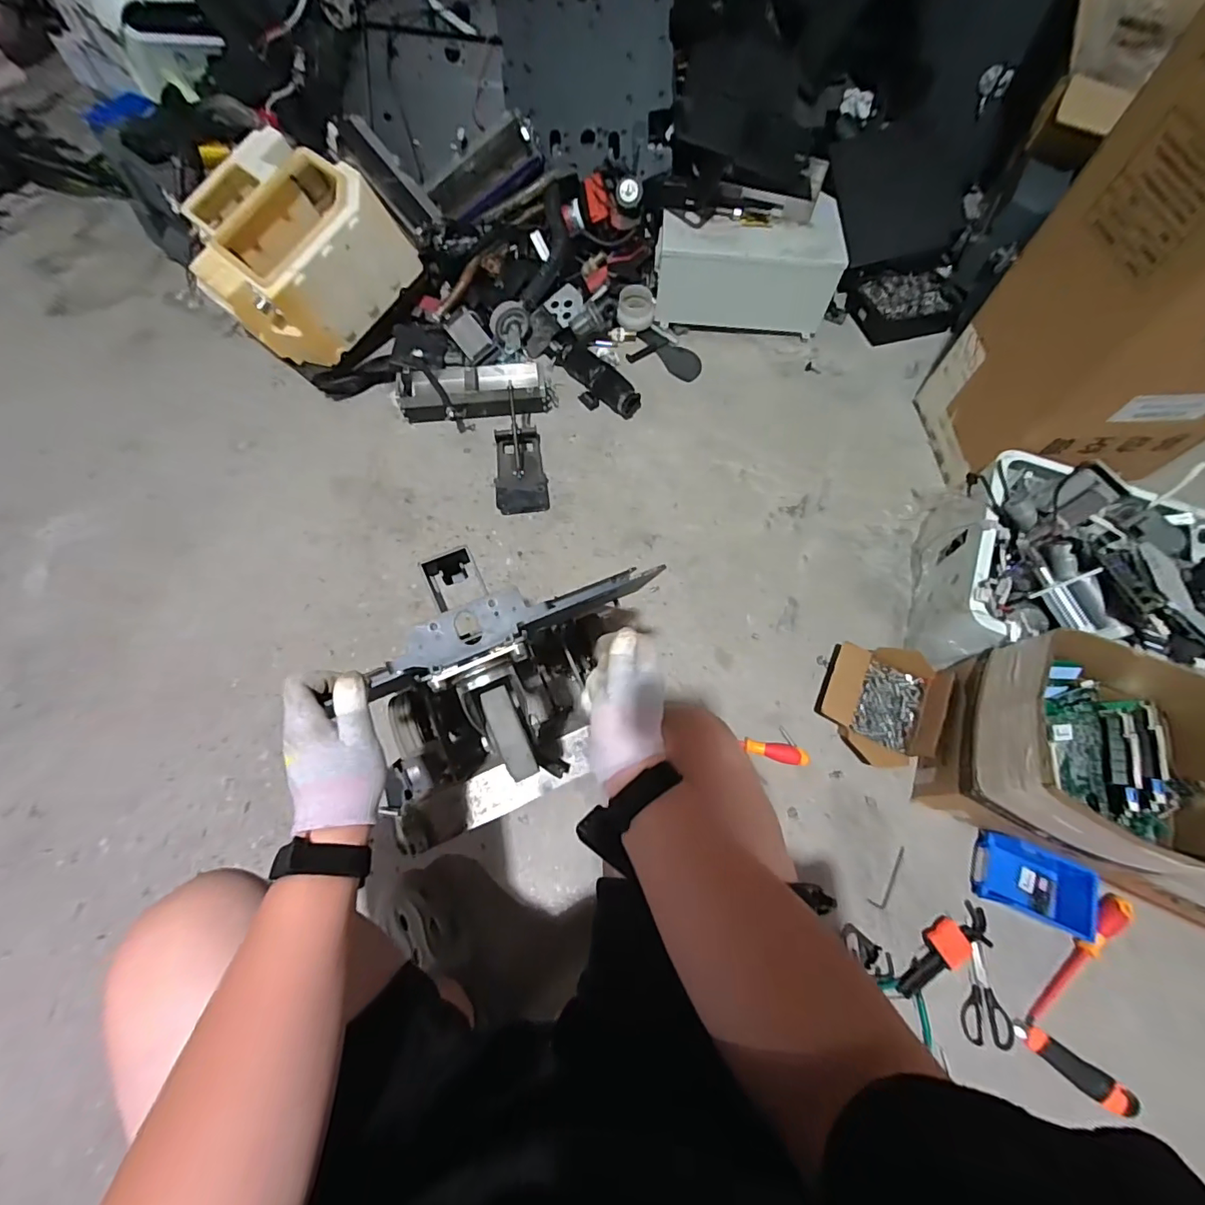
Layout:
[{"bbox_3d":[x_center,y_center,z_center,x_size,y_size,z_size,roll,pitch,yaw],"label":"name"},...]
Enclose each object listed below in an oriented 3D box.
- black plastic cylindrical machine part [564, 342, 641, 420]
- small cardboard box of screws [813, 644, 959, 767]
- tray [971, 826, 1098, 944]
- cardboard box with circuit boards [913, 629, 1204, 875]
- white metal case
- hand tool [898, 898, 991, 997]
[{"bbox_3d":[-0.018,-0.540,1.224,0.101,0.056,0.250,-32,70,-15],"label":"black plastic cylindrical machine part"},{"bbox_3d":[0.488,0.172,0.895,0.174,0.080,0.202,25,67,10],"label":"small cardboard box of screws"},{"bbox_3d":[0.670,0.431,0.790,0.142,0.060,0.107,22,67,9],"label":"tray"},{"bbox_3d":[0.699,0.221,0.756,0.296,0.259,0.282,21,67,8],"label":"cardboard box with circuit boards"},{"bbox_3d":[0.346,-0.824,1.260,0.420,0.207,0.205,7,65,2],"label":"white metal case"},{"bbox_3d":[0.512,0.523,0.770,0.172,0.026,0.054,-25,68,-12],"label":"hand tool"}]

